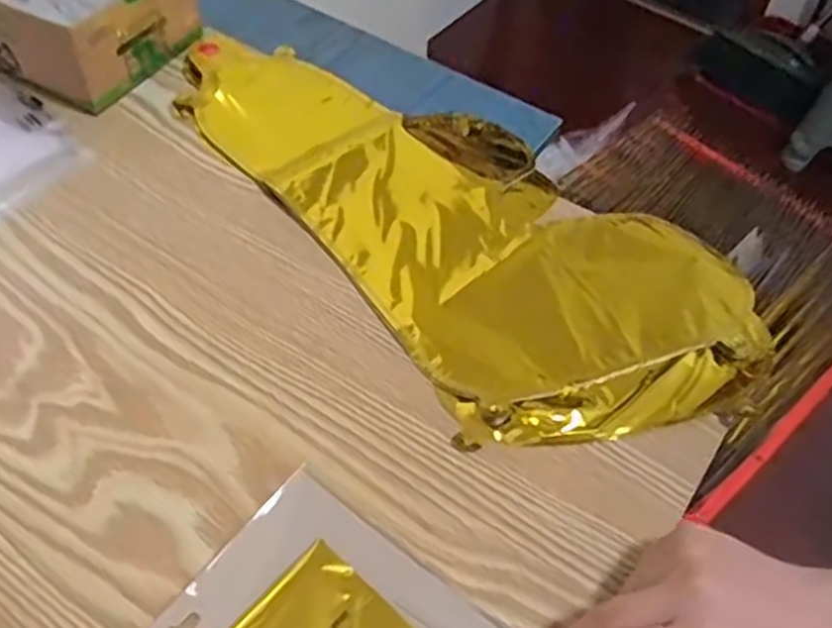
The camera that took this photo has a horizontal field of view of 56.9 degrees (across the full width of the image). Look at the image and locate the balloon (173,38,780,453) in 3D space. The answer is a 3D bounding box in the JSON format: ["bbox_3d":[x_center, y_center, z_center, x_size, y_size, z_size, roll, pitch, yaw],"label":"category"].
[{"bbox_3d":[0.024,-0.087,0.517,0.206,0.019,0.428,-29,59,-22],"label":"balloon"}]

